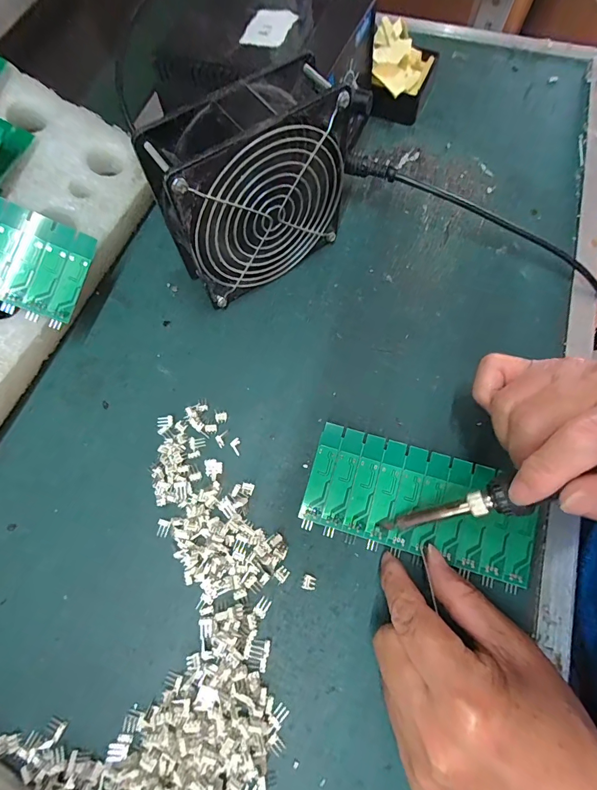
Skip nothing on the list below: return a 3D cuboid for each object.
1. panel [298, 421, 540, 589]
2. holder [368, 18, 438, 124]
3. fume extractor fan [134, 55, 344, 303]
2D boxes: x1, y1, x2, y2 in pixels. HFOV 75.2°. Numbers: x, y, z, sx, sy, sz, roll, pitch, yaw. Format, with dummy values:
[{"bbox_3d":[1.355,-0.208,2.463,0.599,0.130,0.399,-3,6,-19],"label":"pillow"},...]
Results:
[{"bbox_3d":[0.076,0.067,0.241,0.138,0.009,0.066,19,72,7],"label":"panel"},{"bbox_3d":[0.093,-0.294,0.353,0.062,0.051,0.083,14,71,5],"label":"holder"},{"bbox_3d":[-0.024,-0.132,0.261,0.128,0.120,0.046,-35,74,-11],"label":"fume extractor fan"}]

